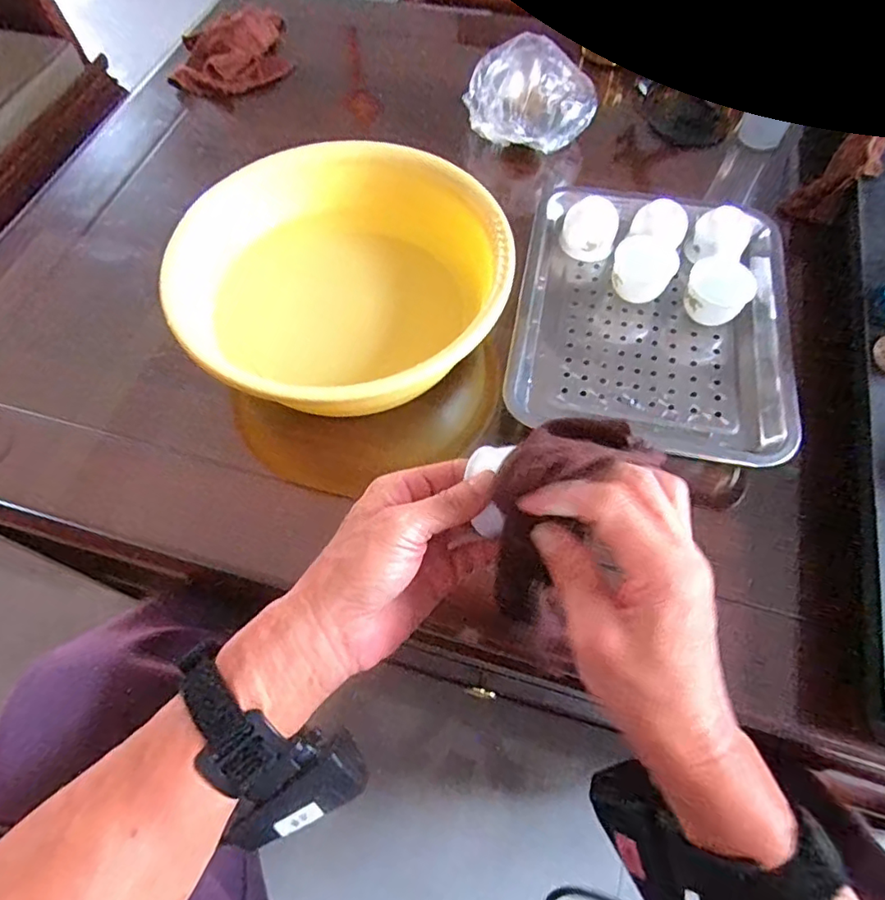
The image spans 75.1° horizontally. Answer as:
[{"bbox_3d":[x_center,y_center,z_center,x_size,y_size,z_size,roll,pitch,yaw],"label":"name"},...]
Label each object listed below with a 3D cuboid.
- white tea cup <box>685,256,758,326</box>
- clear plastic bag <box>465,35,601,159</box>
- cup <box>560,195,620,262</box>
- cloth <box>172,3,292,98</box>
[{"bbox_3d":[0.245,-0.137,0.520,0.054,0.052,0.045,30,66,15],"label":"white tea cup"},{"bbox_3d":[0.101,-0.405,0.659,0.149,0.079,0.079,8,62,5],"label":"clear plastic bag"},{"bbox_3d":[0.143,-0.216,0.561,0.053,0.039,0.049,17,64,9],"label":"cup"},{"bbox_3d":[-0.288,-0.540,0.777,0.155,0.033,0.164,-14,63,-7],"label":"cloth"}]

